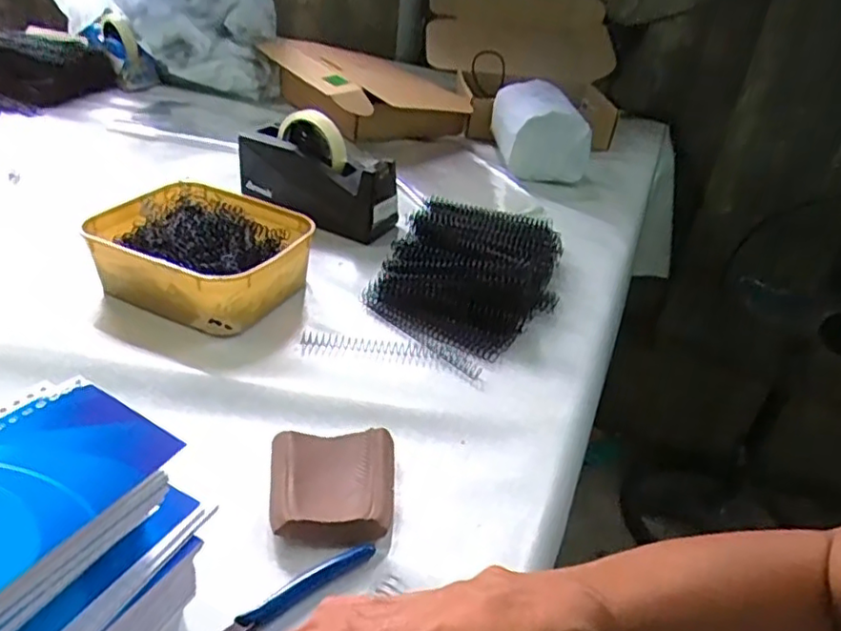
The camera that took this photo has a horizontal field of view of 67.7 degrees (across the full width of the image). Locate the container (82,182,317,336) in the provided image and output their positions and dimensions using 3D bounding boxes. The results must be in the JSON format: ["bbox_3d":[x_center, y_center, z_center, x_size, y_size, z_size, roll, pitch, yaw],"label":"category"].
[{"bbox_3d":[-0.222,-0.065,0.645,0.195,0.065,0.157,19,35,17],"label":"container"}]

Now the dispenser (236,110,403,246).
[{"bbox_3d":[-0.129,-0.181,0.787,0.207,0.116,0.067,20,36,18],"label":"dispenser"}]

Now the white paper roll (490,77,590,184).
[{"bbox_3d":[0.193,-0.309,1.027,0.135,0.110,0.196,2,34,-7],"label":"white paper roll"}]

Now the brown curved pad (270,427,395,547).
[{"bbox_3d":[-0.062,0.120,0.443,0.085,0.022,0.092,1,34,-9],"label":"brown curved pad"}]

